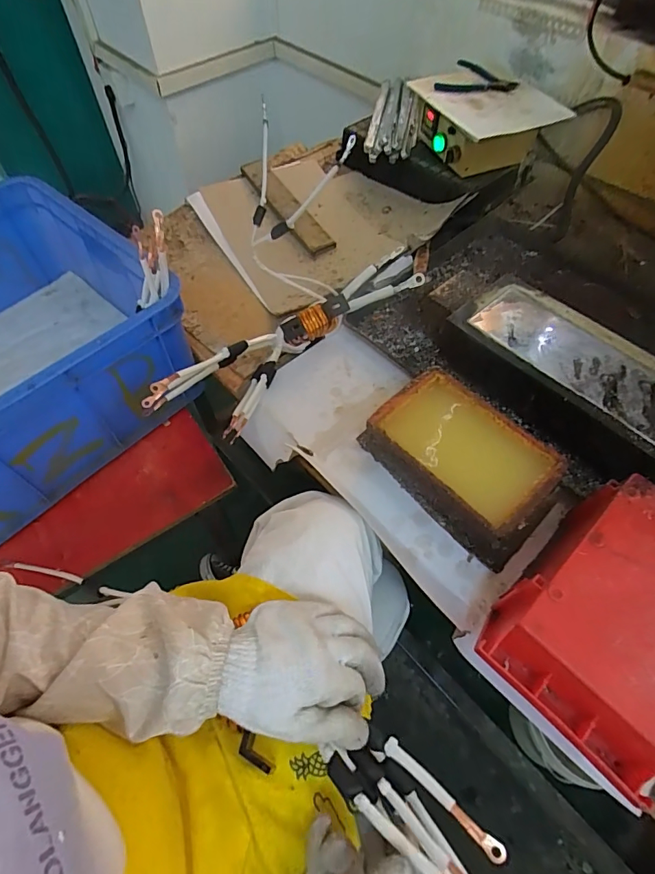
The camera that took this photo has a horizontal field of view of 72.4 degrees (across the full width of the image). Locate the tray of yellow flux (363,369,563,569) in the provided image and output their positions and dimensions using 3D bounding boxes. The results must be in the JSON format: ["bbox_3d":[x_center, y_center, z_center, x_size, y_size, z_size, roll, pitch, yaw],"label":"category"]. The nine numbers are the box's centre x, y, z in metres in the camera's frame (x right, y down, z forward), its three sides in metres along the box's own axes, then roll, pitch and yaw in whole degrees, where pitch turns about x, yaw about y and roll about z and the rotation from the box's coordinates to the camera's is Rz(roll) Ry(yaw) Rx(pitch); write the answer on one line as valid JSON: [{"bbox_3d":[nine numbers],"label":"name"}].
[{"bbox_3d":[0.160,0.024,0.540,0.137,0.065,0.225,-37,65,-21],"label":"tray of yellow flux"}]

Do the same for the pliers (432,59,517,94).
[{"bbox_3d":[0.281,-0.675,0.853,0.135,0.015,0.113,34,64,19],"label":"pliers"}]

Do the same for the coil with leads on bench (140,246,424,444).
[{"bbox_3d":[-0.037,-0.143,0.635,0.448,0.089,0.085,-39,66,-22],"label":"coil with leads on bench"}]

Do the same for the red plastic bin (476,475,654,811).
[{"bbox_3d":[0.263,0.156,0.401,0.234,0.068,0.152,-39,65,-22],"label":"red plastic bin"}]

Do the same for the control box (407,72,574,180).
[{"bbox_3d":[0.290,-0.605,0.864,0.197,0.100,0.258,-16,59,-10],"label":"control box"}]

